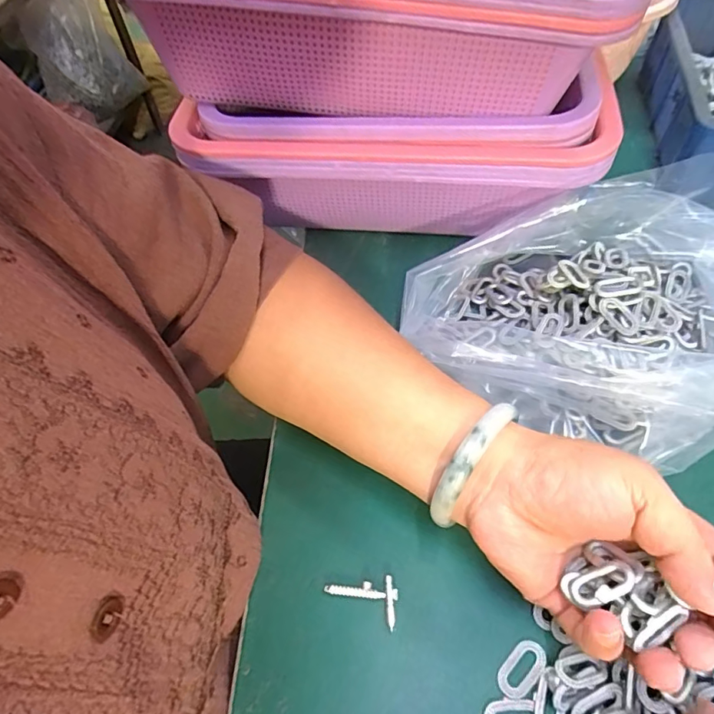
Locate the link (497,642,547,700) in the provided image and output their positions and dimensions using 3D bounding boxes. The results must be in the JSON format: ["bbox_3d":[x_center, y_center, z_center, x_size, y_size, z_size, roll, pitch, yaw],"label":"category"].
[{"bbox_3d":[0.078,0.146,0.229,0.015,0.004,0.027,35,63,25],"label":"link"}]

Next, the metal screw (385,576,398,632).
[{"bbox_3d":[0.018,0.124,0.247,0.006,0.004,0.024,0,54,3],"label":"metal screw"}]

